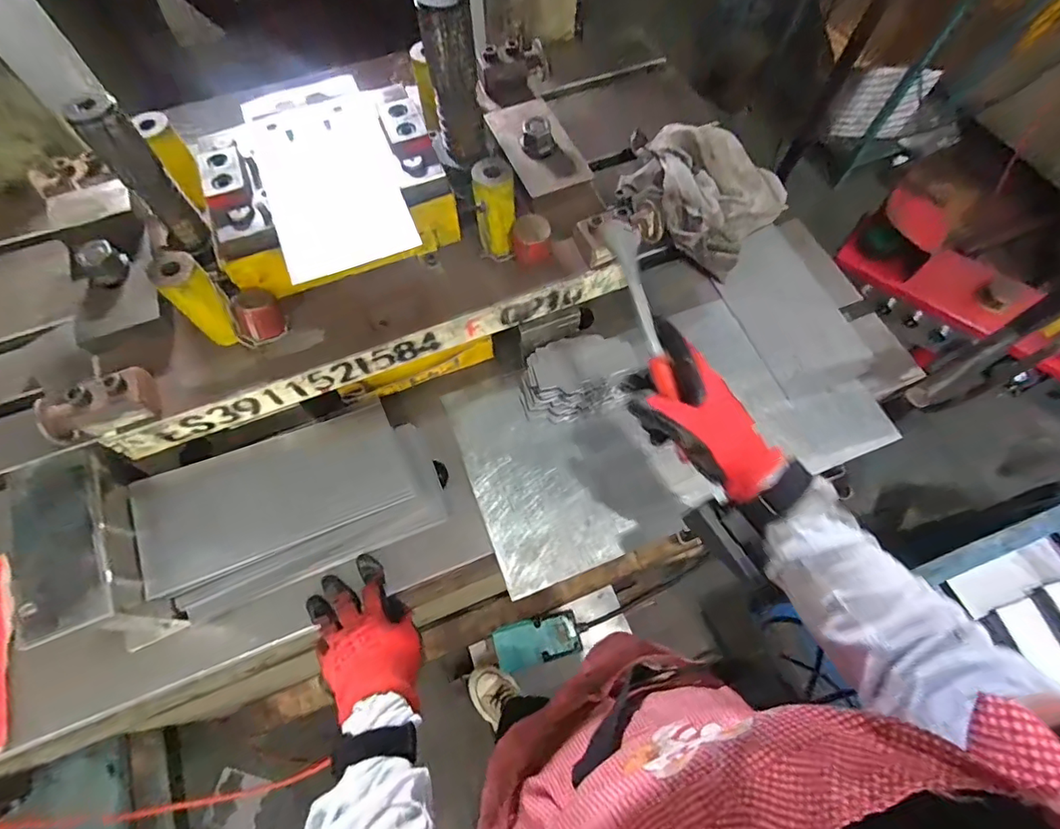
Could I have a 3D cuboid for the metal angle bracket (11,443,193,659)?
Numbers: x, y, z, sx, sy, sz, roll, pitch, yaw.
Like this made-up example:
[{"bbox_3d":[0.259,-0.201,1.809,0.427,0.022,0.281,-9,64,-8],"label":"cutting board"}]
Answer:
[{"bbox_3d":[-0.409,0.134,0.501,0.077,0.131,0.163,-20,66,-8],"label":"metal angle bracket"}]

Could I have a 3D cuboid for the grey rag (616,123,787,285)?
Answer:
[{"bbox_3d":[0.225,-0.336,0.741,0.257,0.069,0.190,38,71,17],"label":"grey rag"}]

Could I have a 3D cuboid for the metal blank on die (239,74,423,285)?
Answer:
[{"bbox_3d":[-0.206,-0.250,0.516,0.122,0.011,0.257,-21,69,-9],"label":"metal blank on die"}]

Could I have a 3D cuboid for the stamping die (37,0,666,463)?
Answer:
[{"bbox_3d":[-0.198,-0.208,0.548,0.598,0.251,0.292,-21,66,-8],"label":"stamping die"}]

